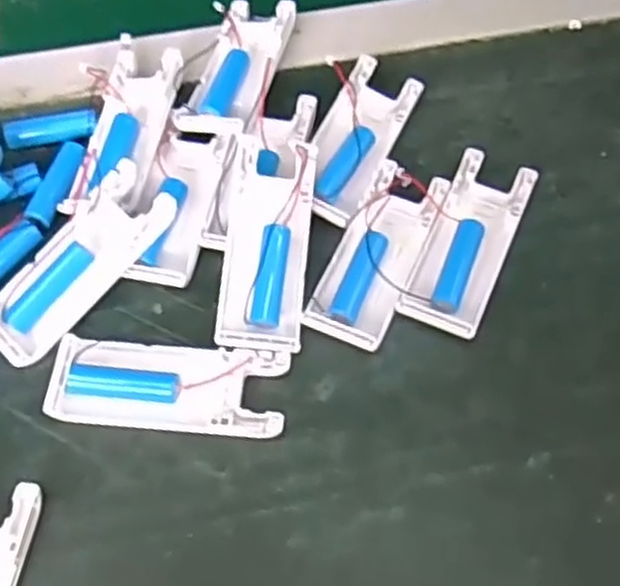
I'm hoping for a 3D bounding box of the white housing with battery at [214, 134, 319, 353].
[{"bbox_3d":[-0.020,-0.024,0.378,0.040,0.018,0.107,4,74,4],"label":"white housing with battery"}]

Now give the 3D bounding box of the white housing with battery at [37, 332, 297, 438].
[{"bbox_3d":[-0.064,0.042,0.353,0.104,0.014,0.041,4,62,4],"label":"white housing with battery"}]

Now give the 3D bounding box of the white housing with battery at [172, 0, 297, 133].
[{"bbox_3d":[-0.039,-0.129,0.434,0.041,0.018,0.101,13,63,8],"label":"white housing with battery"}]

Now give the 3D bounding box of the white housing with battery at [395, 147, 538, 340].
[{"bbox_3d":[0.080,-0.028,0.390,0.040,0.012,0.103,22,65,13],"label":"white housing with battery"}]

